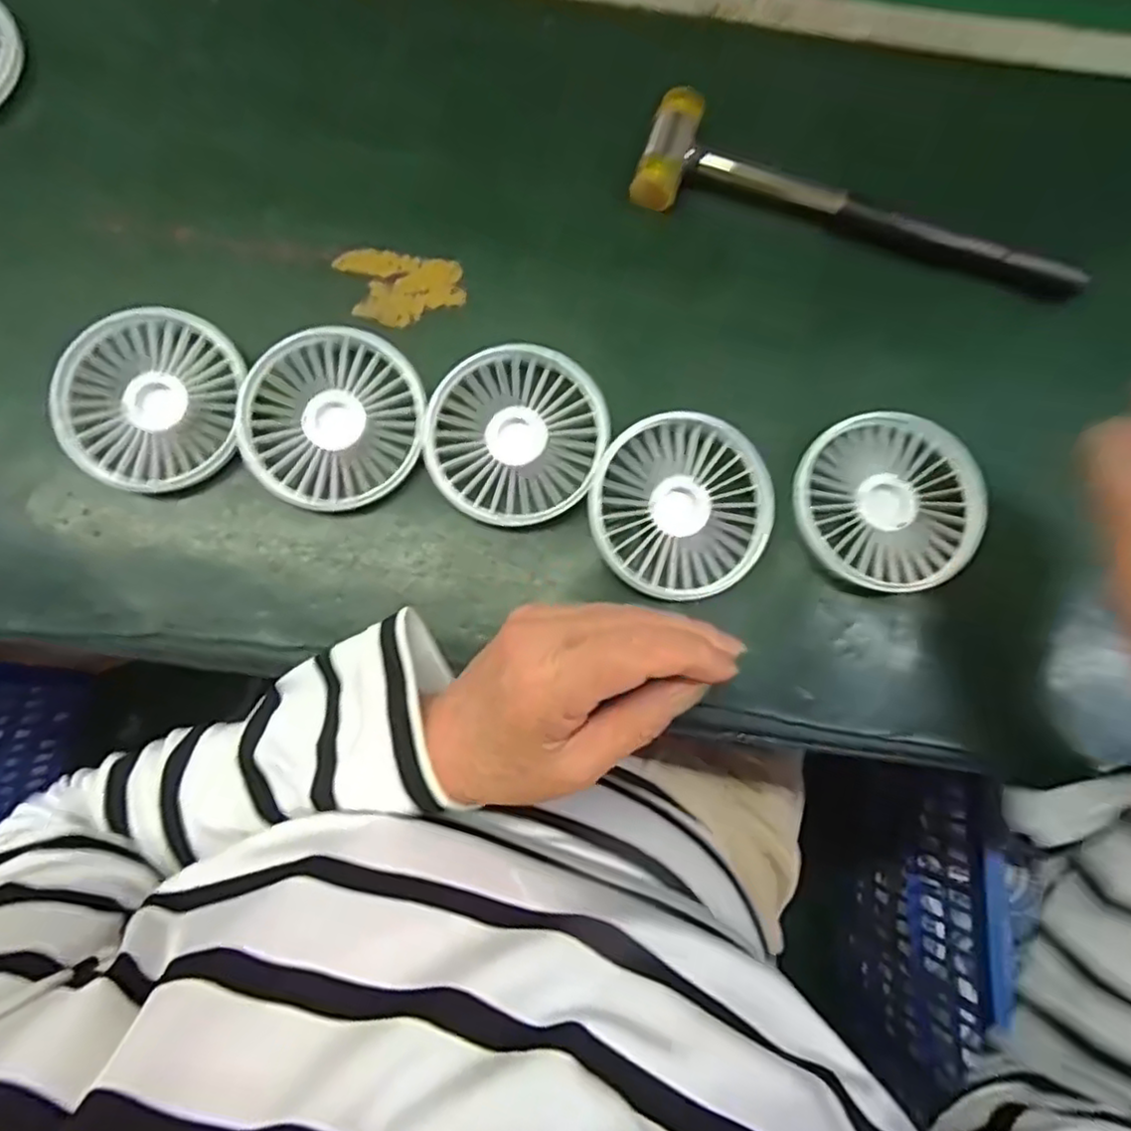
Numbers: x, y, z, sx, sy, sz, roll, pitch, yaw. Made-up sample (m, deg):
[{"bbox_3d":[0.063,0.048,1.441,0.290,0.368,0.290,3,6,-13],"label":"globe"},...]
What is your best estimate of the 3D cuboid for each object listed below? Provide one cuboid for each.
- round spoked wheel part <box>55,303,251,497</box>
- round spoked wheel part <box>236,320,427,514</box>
[{"bbox_3d":[-0.202,-0.082,0.332,0.084,0.022,0.088,0,79,-2],"label":"round spoked wheel part"},{"bbox_3d":[-0.114,-0.074,0.333,0.086,0.018,0.090,0,79,-2],"label":"round spoked wheel part"}]

